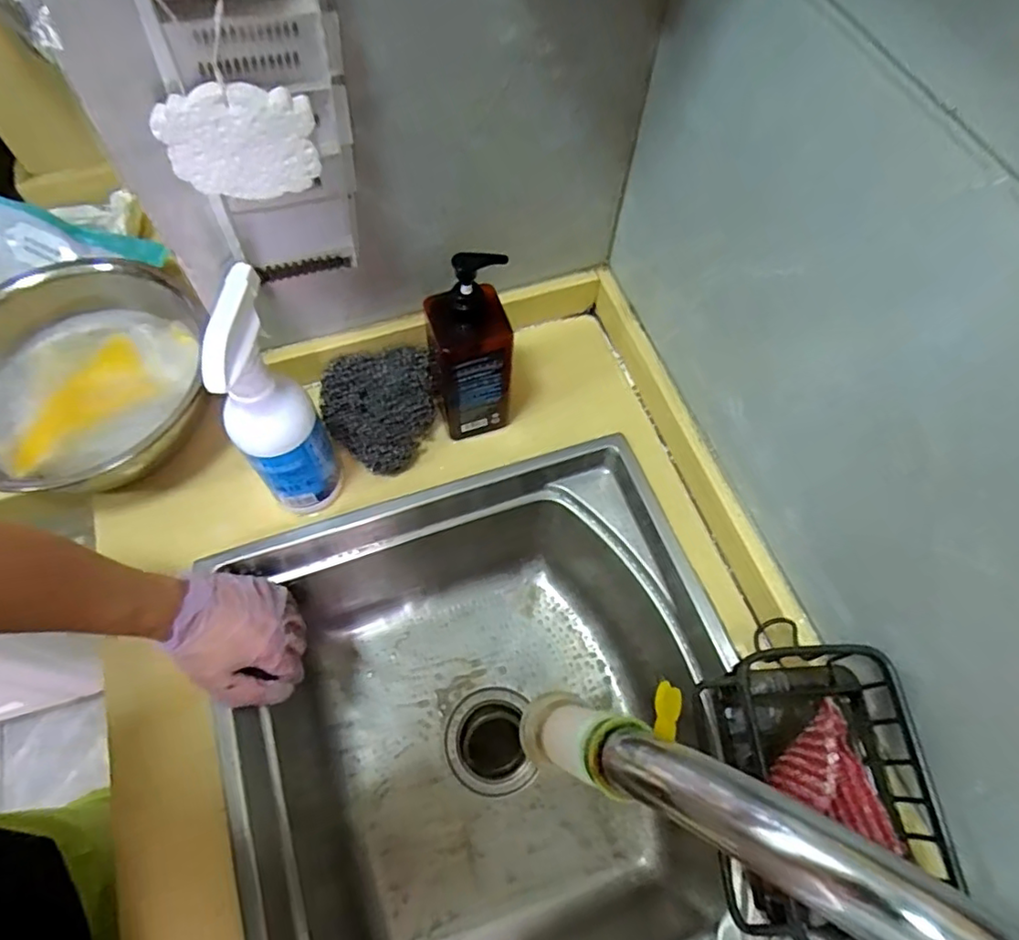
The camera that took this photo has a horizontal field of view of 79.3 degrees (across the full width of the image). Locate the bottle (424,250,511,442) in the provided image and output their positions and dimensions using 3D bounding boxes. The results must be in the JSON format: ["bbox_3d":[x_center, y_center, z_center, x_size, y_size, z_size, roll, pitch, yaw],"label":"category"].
[{"bbox_3d":[-0.038,-0.108,0.549,0.070,0.201,0.070,-10,64,-7],"label":"bottle"}]

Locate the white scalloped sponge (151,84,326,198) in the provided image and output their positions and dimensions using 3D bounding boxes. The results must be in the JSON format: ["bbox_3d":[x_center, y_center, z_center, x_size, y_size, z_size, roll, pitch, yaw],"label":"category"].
[{"bbox_3d":[-0.165,-0.203,0.382,0.090,0.068,0.014,-6,63,-5],"label":"white scalloped sponge"}]

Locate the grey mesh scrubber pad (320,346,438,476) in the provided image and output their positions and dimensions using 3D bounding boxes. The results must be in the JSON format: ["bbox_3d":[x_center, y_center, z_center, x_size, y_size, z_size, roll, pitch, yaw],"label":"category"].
[{"bbox_3d":[-0.128,-0.059,0.614,0.109,0.038,0.127,-8,64,-6],"label":"grey mesh scrubber pad"}]

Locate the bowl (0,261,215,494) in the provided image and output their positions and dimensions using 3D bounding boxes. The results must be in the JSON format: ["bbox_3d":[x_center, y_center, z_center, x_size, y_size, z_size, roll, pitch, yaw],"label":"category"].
[{"bbox_3d":[-0.400,-0.076,0.574,0.215,0.090,0.226,1,63,-2],"label":"bowl"}]

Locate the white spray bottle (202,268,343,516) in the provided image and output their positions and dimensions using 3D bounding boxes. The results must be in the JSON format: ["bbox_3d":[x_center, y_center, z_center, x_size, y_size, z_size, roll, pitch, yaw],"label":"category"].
[{"bbox_3d":[-0.190,-0.047,0.496,0.065,0.220,0.086,-18,65,-11],"label":"white spray bottle"}]

